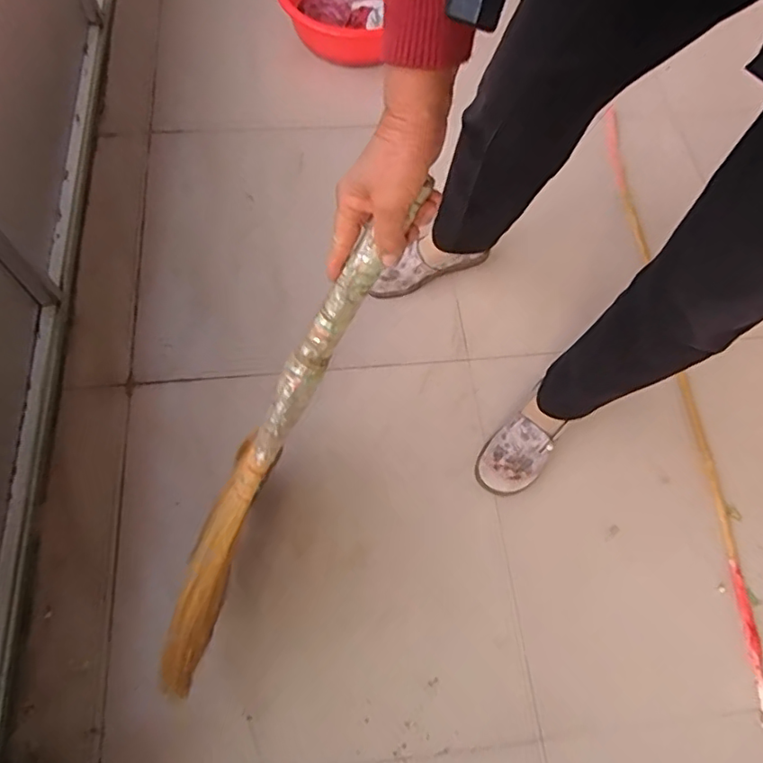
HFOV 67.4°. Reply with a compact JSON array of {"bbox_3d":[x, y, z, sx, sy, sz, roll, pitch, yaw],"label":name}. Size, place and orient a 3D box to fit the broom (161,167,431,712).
[{"bbox_3d":[-0.119,0.079,0.569,0.070,0.069,0.553,29,101,10],"label":"broom"}]

